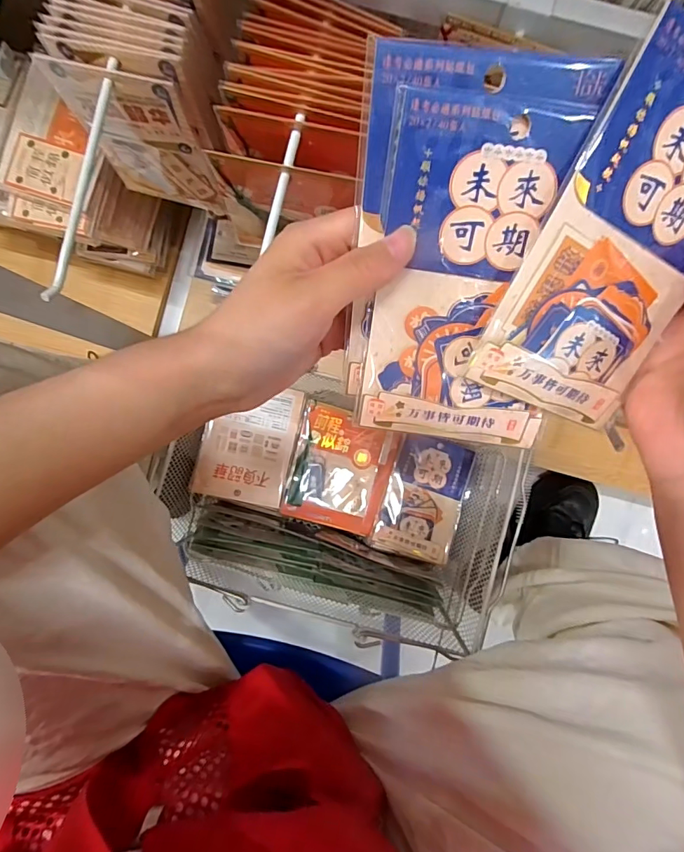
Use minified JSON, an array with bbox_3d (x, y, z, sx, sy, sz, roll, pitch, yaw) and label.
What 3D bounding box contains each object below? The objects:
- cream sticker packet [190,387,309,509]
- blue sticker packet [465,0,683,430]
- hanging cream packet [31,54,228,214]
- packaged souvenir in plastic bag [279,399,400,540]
[{"bbox_3d":[-0.106,0.020,0.521,0.100,0.008,0.132,14,86,-12],"label":"cream sticker packet"},{"bbox_3d":[0.119,-0.070,0.190,0.089,0.008,0.140,15,110,-21],"label":"blue sticker packet"},{"bbox_3d":[-0.149,-0.214,0.352,0.092,0.131,0.008,12,82,1],"label":"hanging cream packet"},{"bbox_3d":[0.001,0.052,0.544,0.118,0.006,0.137,15,87,-10],"label":"packaged souvenir in plastic bag"}]

